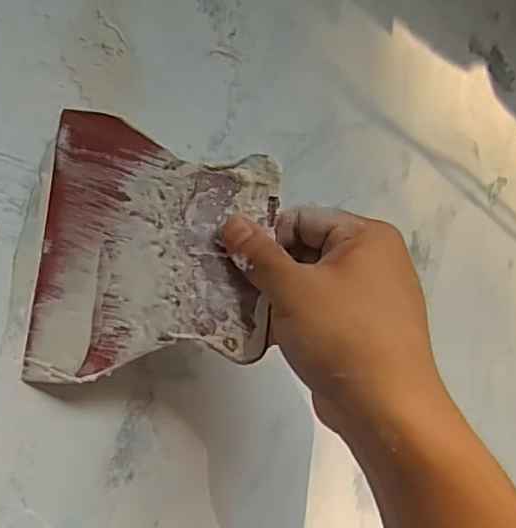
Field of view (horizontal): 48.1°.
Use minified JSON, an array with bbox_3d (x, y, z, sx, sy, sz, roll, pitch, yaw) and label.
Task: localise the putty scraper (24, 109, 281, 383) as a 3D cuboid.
[{"bbox_3d":[-0.045,-0.006,0.259,0.101,0.116,0.008,5,-10,-3],"label":"putty scraper"}]

